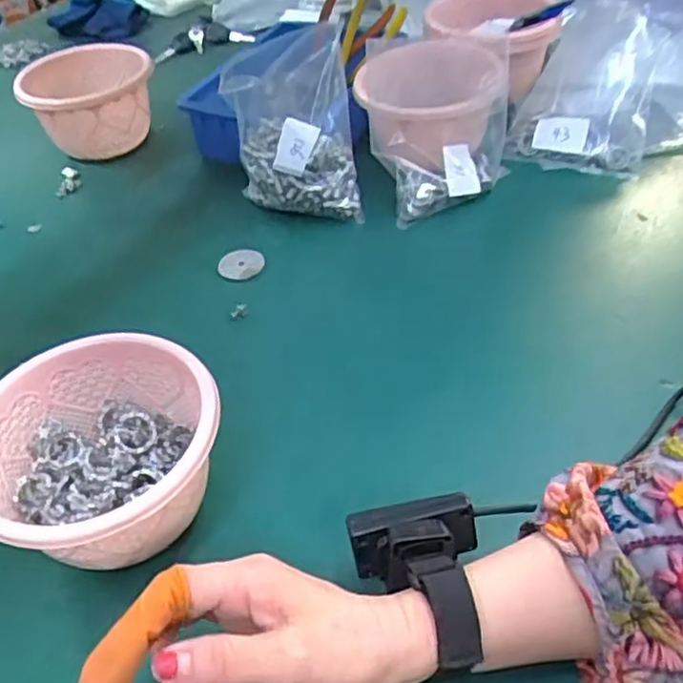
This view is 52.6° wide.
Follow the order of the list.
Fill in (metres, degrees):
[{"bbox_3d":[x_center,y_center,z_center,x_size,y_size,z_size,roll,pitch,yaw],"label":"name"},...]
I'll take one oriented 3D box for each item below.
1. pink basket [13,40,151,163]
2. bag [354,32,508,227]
[{"bbox_3d":[-0.291,-0.276,0.823,0.148,0.112,0.131,-13,42,-7],"label":"pink basket"},{"bbox_3d":[0.094,-0.229,0.721,0.150,0.111,0.215,0,42,7],"label":"bag"}]

